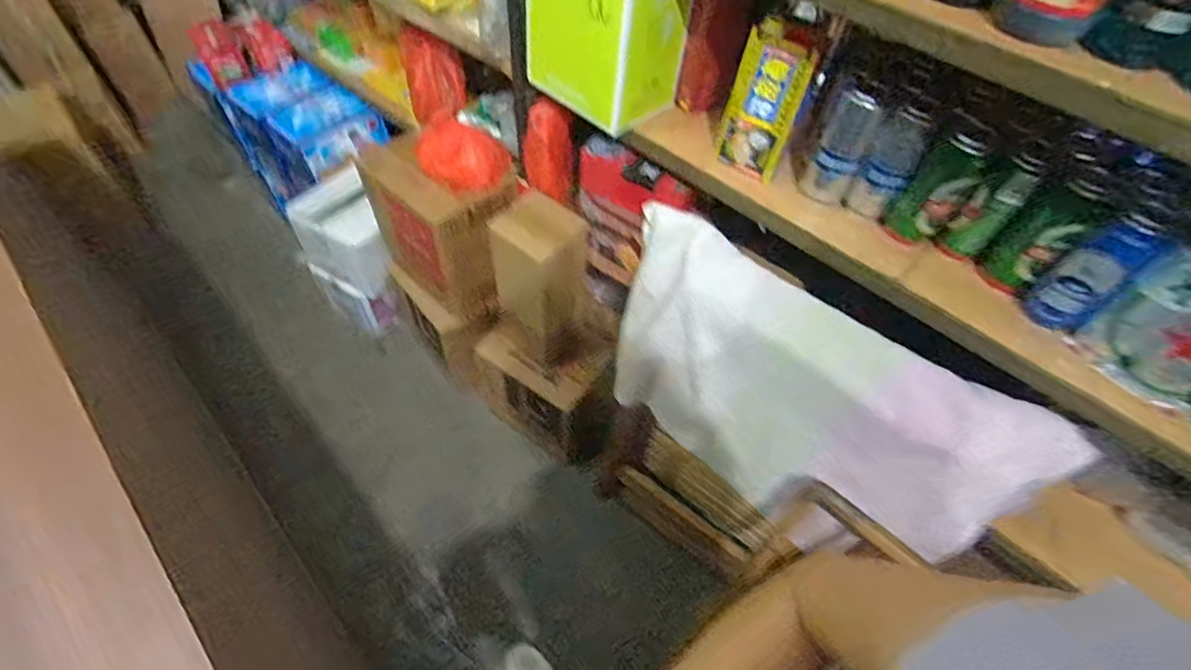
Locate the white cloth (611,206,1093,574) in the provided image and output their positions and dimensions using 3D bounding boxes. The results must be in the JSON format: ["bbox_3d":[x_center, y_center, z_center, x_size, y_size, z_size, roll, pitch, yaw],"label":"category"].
[{"bbox_3d":[0.306,0.100,0.907,0.634,0.347,0.163,38,60,23],"label":"white cloth"}]

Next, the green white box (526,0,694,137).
[{"bbox_3d":[0.017,-0.492,0.870,0.239,0.252,0.151,36,59,22],"label":"green white box"}]

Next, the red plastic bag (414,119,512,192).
[{"bbox_3d":[-0.282,-0.370,1.160,0.203,0.091,0.130,10,53,4],"label":"red plastic bag"}]

